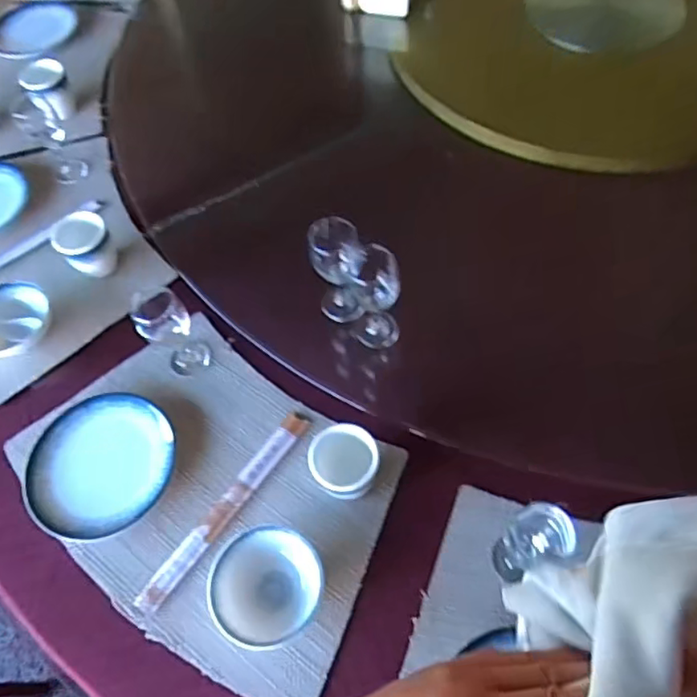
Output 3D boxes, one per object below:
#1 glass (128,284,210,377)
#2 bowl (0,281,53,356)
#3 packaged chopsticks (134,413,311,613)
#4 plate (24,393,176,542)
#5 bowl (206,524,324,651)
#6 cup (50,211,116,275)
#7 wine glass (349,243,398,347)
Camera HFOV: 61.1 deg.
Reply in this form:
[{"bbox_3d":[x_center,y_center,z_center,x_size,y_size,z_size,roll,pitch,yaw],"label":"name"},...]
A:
[{"bbox_3d":[-0.218,-0.019,0.727,0.060,0.122,0.059,-36,64,-16],"label":"glass"},{"bbox_3d":[-0.460,-0.034,0.799,0.118,0.044,0.108,0,60,5],"label":"bowl"},{"bbox_3d":[-0.137,0.179,0.675,0.029,0.012,0.265,32,67,20],"label":"packaged chopsticks"},{"bbox_3d":[-0.296,0.135,0.704,0.171,0.015,0.171,-2,60,3],"label":"plate"},{"bbox_3d":[-0.083,0.245,0.611,0.112,0.048,0.109,-2,60,3],"label":"bowl"},{"bbox_3d":[-0.369,-0.146,0.832,0.070,0.067,0.073,-2,60,3],"label":"cup"},{"bbox_3d":[0.032,-0.064,0.704,0.053,0.164,0.061,-5,60,1],"label":"wine glass"}]

